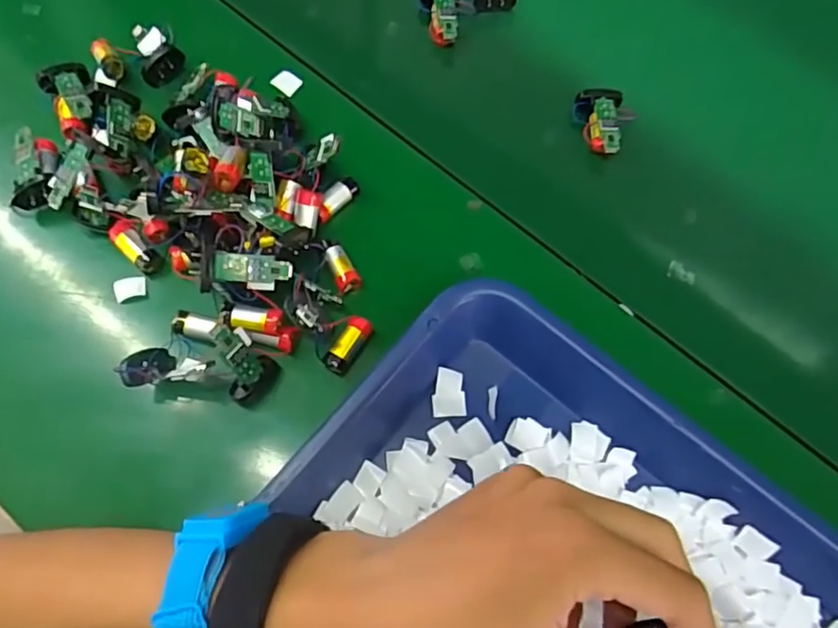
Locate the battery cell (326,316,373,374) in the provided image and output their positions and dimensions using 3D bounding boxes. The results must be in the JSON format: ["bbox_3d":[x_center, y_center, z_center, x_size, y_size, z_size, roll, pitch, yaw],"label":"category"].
[{"bbox_3d":[-0.043,0.021,0.377,0.016,0.019,0.038,27,74,7],"label":"battery cell"}]

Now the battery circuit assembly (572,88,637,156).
[{"bbox_3d":[0.136,-0.138,0.433,0.034,0.019,0.052,-11,74,-5],"label":"battery circuit assembly"}]

